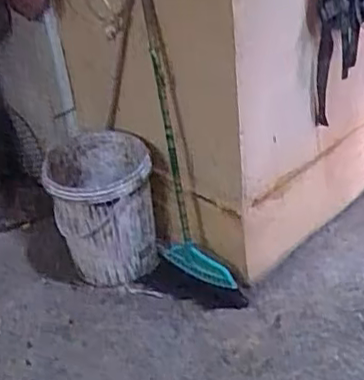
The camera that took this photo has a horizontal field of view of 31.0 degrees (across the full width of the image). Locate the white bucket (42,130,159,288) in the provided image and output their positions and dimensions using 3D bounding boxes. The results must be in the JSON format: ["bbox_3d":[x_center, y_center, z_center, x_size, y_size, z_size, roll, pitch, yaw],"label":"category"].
[{"bbox_3d":[-0.217,0.033,1.776,0.261,0.340,0.296,-14,37,-9],"label":"white bucket"}]

